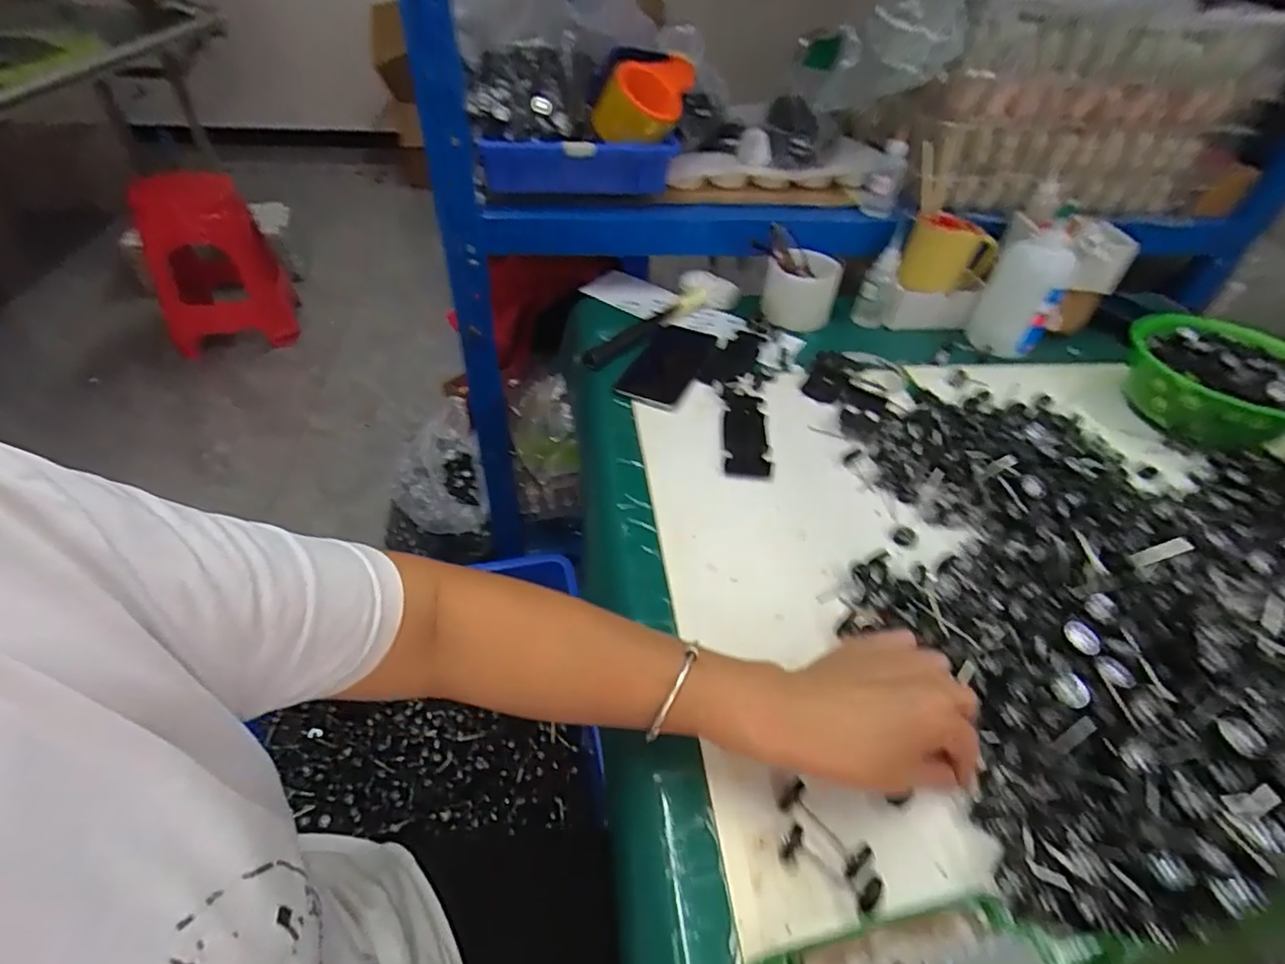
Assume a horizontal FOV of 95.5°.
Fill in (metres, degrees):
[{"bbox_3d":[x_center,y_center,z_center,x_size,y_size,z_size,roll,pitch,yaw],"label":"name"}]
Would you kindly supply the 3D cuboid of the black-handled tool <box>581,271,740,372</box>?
[{"bbox_3d":[0.024,-0.208,0.738,0.064,0.034,0.259,30,50,25],"label":"black-handled tool"}]

